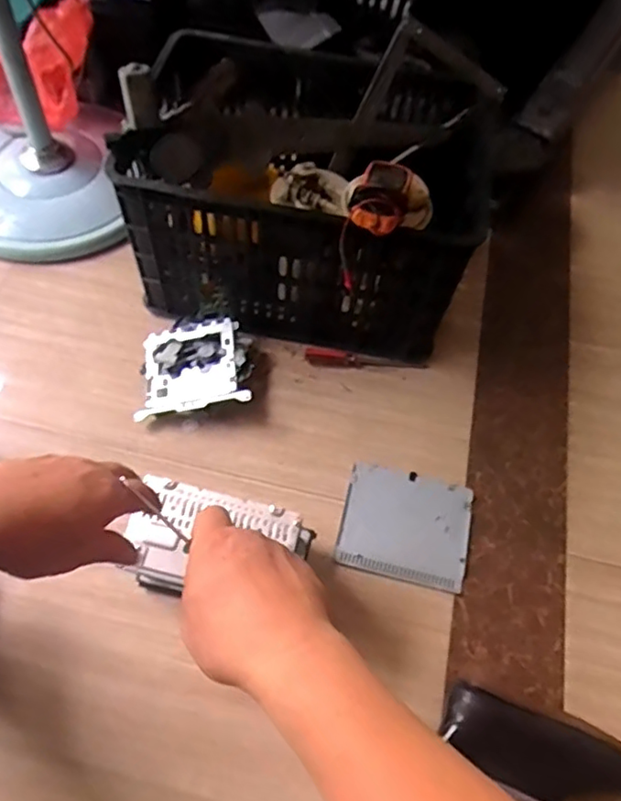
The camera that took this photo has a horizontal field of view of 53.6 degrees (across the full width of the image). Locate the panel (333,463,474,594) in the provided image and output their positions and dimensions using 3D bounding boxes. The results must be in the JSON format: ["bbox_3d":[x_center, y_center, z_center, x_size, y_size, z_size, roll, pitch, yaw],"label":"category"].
[{"bbox_3d":[0.137,0.177,0.878,0.180,0.011,0.153,13,60,3],"label":"panel"}]

